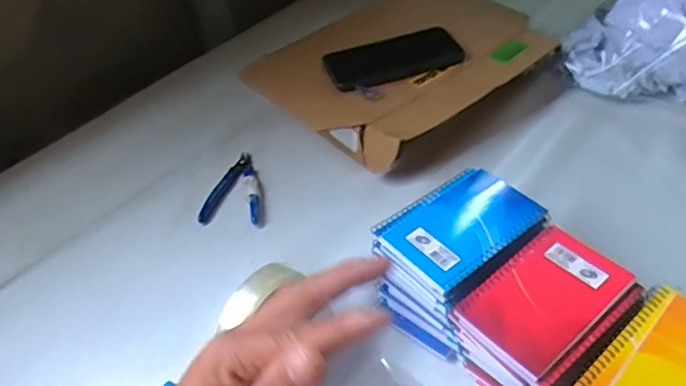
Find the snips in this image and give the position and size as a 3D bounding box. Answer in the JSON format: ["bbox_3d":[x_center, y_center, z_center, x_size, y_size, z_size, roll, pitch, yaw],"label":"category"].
[{"bbox_3d":[-0.122,-0.007,0.701,0.073,0.016,0.110,1,46,10],"label":"snips"}]

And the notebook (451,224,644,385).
[{"bbox_3d":[0.164,0.085,0.467,0.132,0.010,0.088,-33,49,-22],"label":"notebook"}]

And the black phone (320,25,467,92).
[{"bbox_3d":[0.067,-0.175,0.752,0.174,0.015,0.071,-19,46,-10],"label":"black phone"}]

